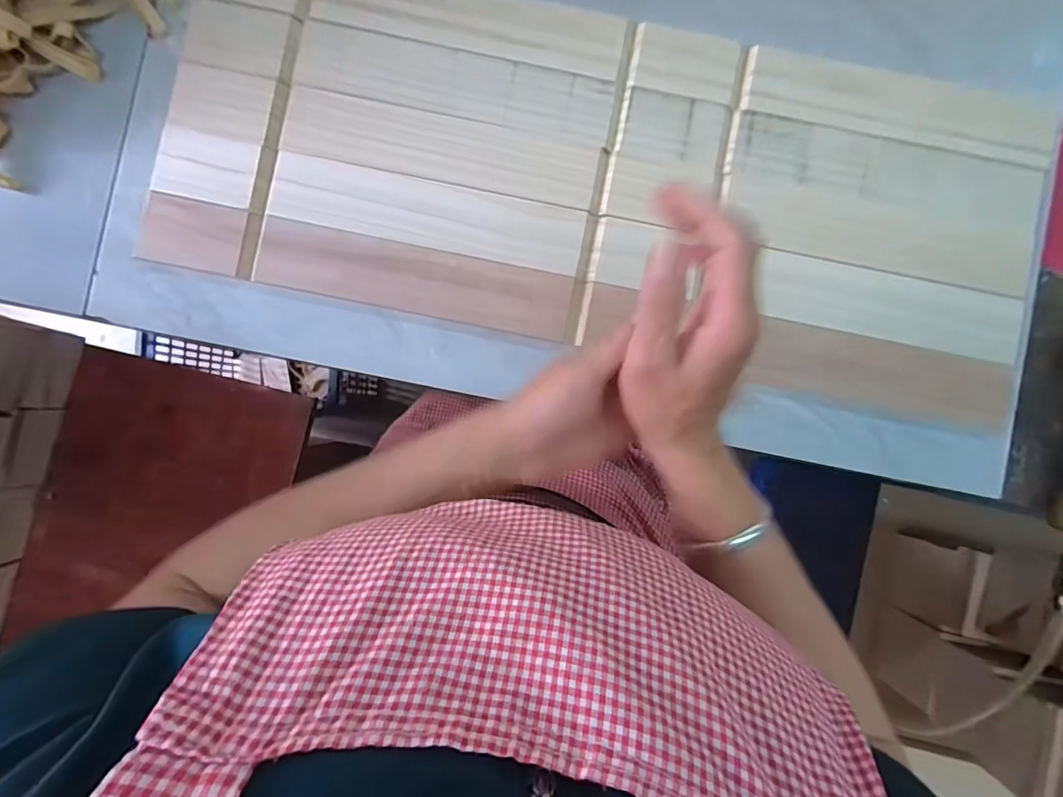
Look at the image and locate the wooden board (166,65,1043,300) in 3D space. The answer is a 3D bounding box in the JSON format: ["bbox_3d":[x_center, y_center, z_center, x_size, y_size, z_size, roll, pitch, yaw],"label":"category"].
[{"bbox_3d":[0.067,-0.185,0.404,0.731,0.012,0.058,11,89,0],"label":"wooden board"}]

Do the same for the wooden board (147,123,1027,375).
[{"bbox_3d":[0.051,-0.128,0.399,0.731,0.007,0.064,11,89,0],"label":"wooden board"}]

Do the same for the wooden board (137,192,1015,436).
[{"bbox_3d":[0.041,-0.072,0.397,0.728,0.011,0.065,11,89,0],"label":"wooden board"}]

